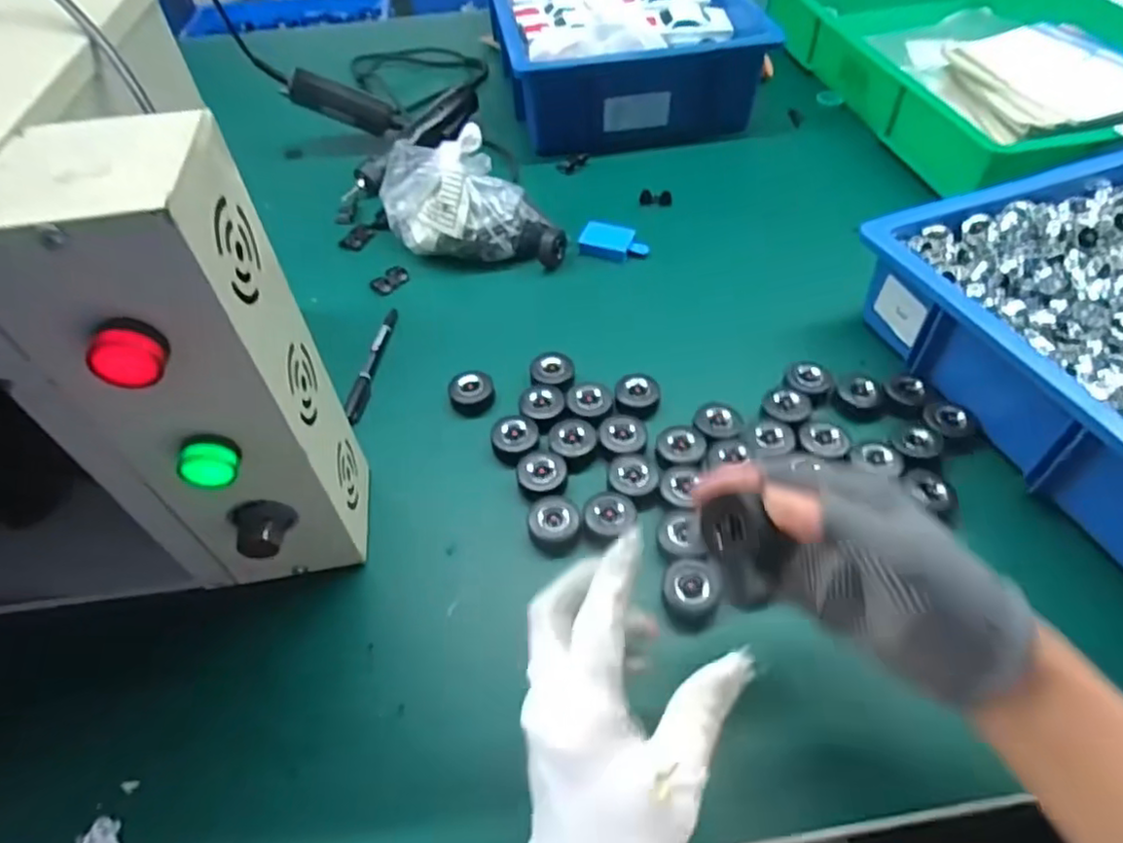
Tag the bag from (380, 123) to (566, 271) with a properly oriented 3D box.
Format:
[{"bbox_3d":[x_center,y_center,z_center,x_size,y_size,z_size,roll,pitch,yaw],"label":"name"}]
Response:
[{"bbox_3d":[-0.092,-0.223,0.655,0.191,0.092,0.092,3,53,6],"label":"bag"}]

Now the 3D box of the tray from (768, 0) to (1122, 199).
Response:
[{"bbox_3d":[0.554,-0.476,0.824,0.393,0.100,0.536,-13,53,-7],"label":"tray"}]

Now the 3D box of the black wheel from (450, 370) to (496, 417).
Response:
[{"bbox_3d":[-0.075,-0.024,0.544,0.037,0.021,0.035,-2,52,2],"label":"black wheel"}]

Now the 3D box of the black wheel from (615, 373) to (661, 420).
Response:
[{"bbox_3d":[0.063,-0.021,0.535,0.036,0.019,0.033,-2,52,2],"label":"black wheel"}]

